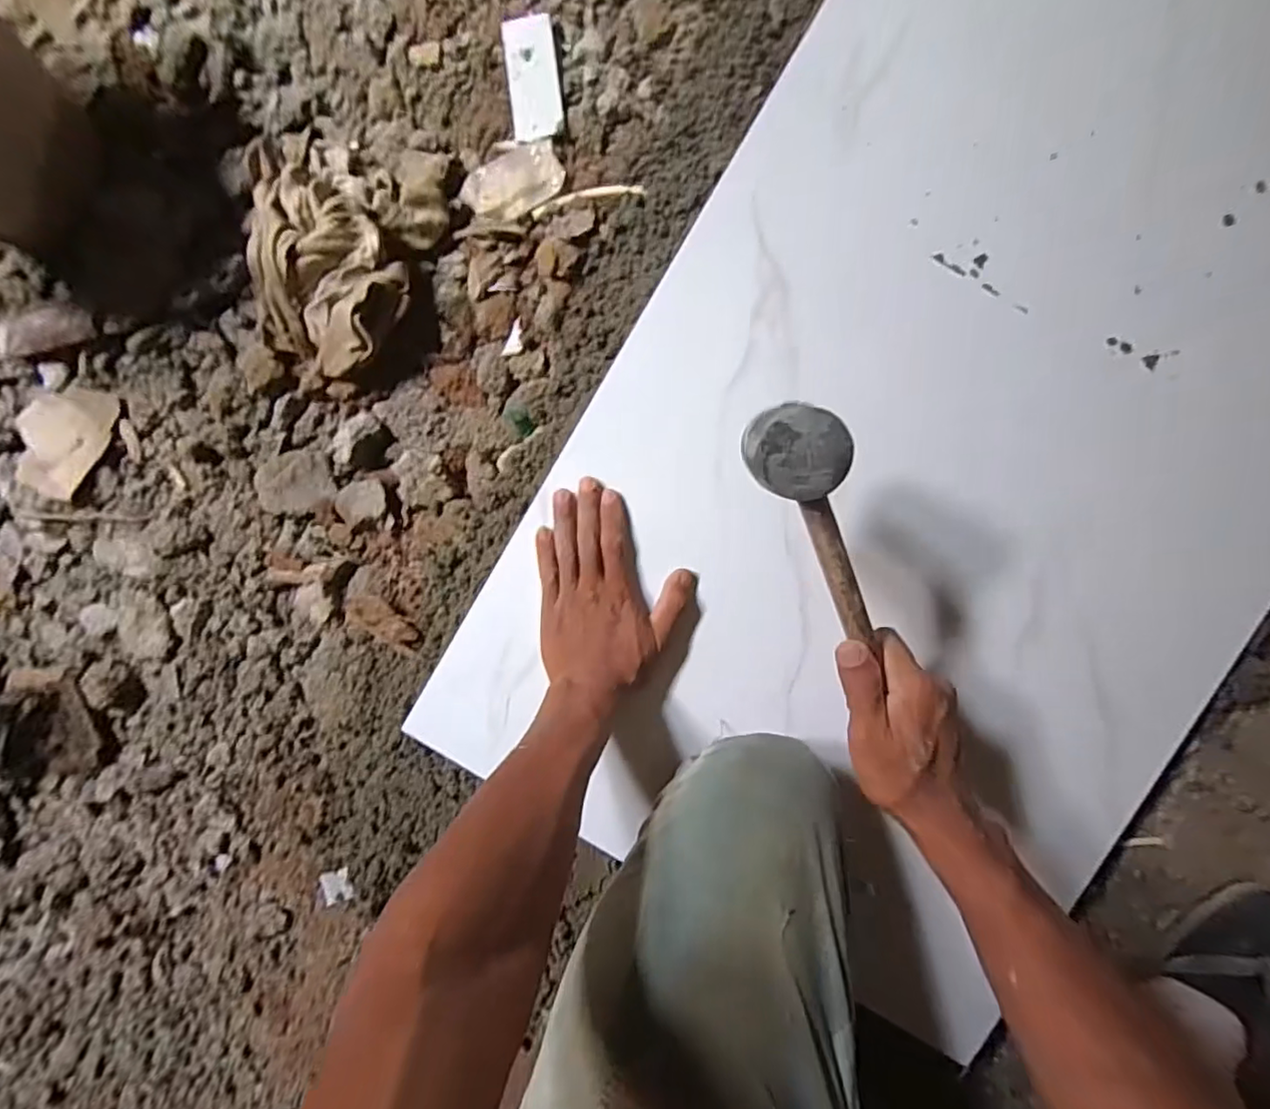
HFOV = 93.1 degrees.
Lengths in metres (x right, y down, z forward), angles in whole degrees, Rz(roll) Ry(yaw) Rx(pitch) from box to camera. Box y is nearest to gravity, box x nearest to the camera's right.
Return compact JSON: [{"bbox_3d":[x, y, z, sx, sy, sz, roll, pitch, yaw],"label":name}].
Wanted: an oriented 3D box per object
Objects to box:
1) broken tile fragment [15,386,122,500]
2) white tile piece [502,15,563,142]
[{"bbox_3d":[-0.579,-0.118,0.605,0.087,0.013,0.112,22,94,1],"label":"broken tile fragment"},{"bbox_3d":[-0.098,-0.456,0.577,0.047,0.009,0.110,-6,93,3],"label":"white tile piece"}]

